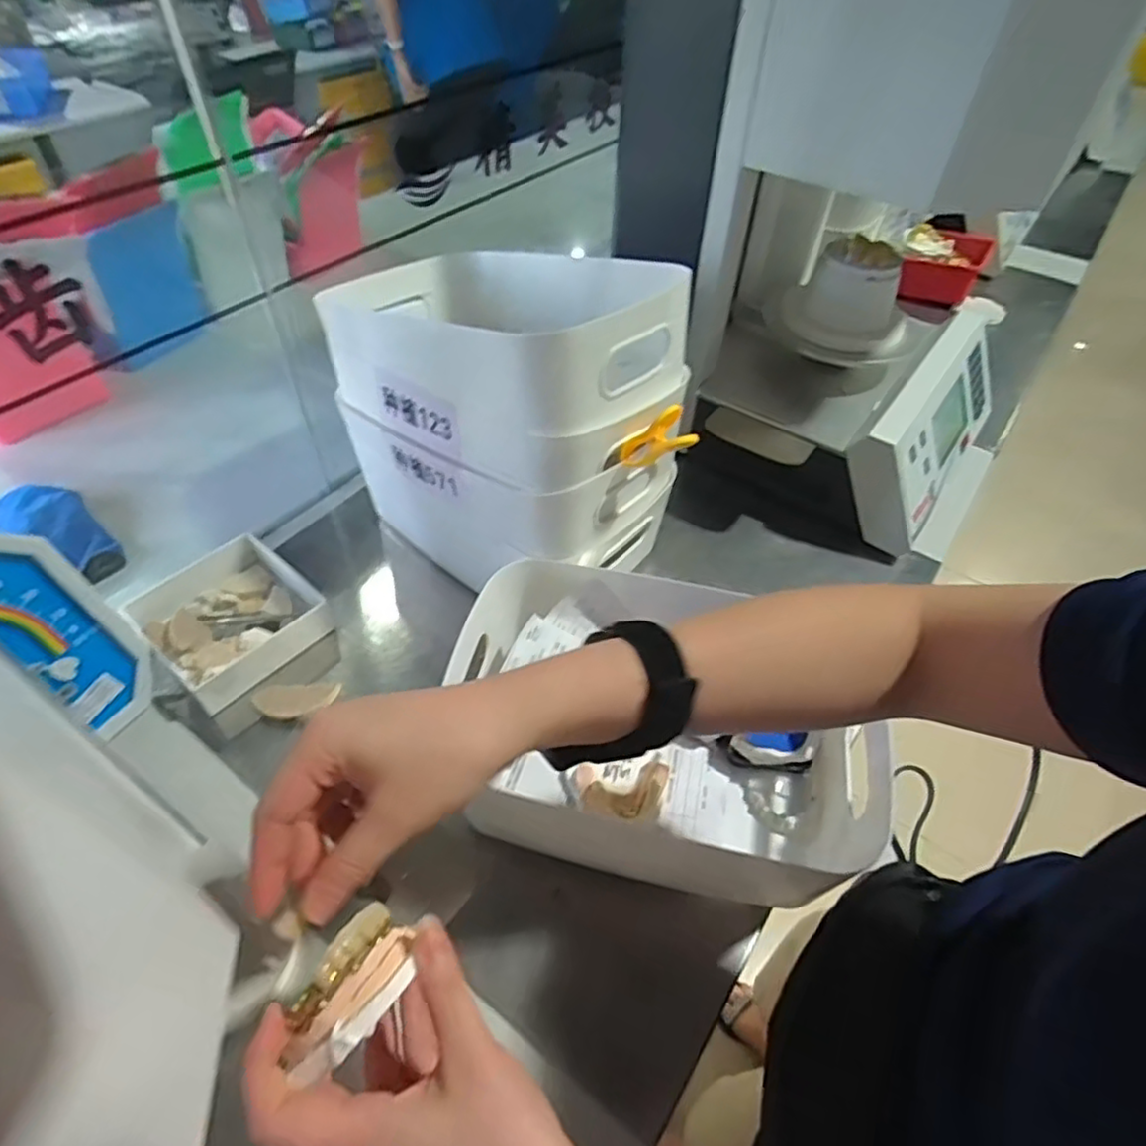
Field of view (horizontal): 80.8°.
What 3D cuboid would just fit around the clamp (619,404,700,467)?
[{"bbox_3d":[0.065,-0.104,0.526,0.032,0.057,0.028,44,40,-25],"label":"clamp"}]

